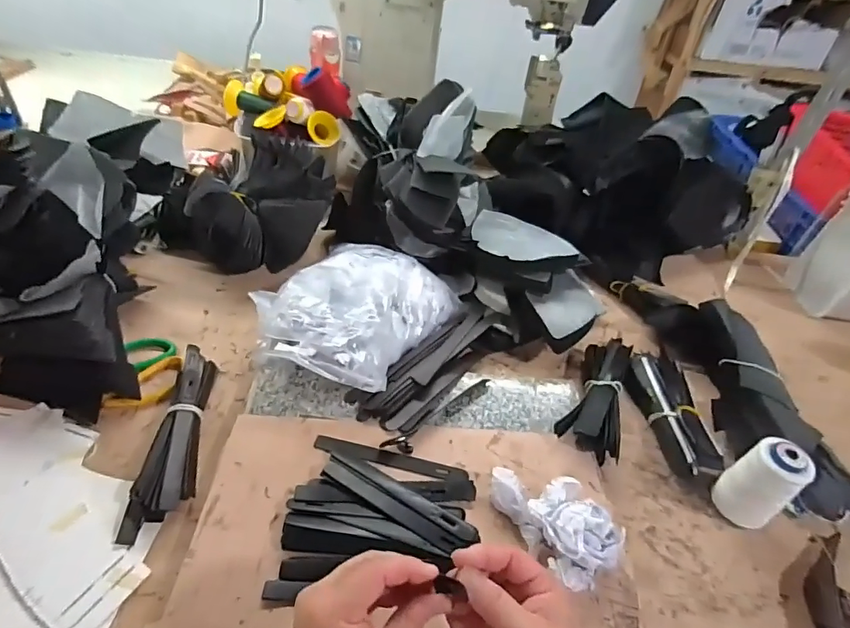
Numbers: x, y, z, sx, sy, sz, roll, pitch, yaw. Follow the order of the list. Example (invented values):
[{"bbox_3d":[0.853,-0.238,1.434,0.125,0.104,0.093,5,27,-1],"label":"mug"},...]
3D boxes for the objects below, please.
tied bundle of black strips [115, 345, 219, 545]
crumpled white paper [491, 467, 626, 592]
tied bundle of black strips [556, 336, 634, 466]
[{"bbox_3d":[-0.258,0.130,0.509,0.055,0.043,0.216,3,42,-5],"label":"tied bundle of black strips"},{"bbox_3d":[0.123,0.194,0.455,0.078,0.053,0.124,-19,48,-27],"label":"crumpled white paper"},{"bbox_3d":[0.220,0.081,0.594,0.072,0.043,0.214,19,43,13],"label":"tied bundle of black strips"}]

